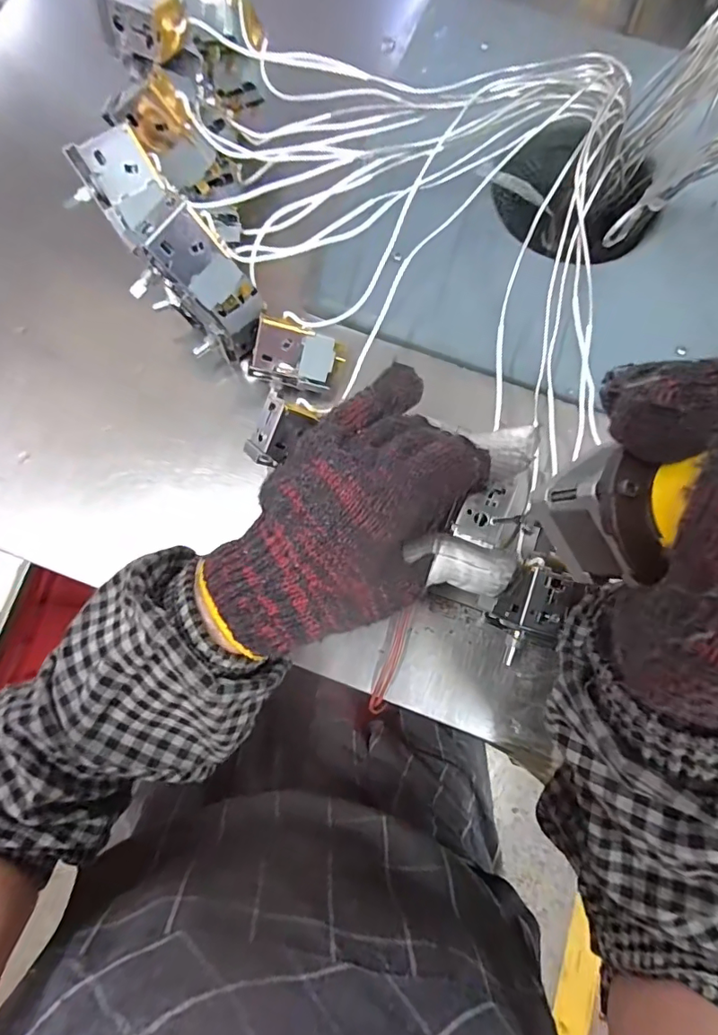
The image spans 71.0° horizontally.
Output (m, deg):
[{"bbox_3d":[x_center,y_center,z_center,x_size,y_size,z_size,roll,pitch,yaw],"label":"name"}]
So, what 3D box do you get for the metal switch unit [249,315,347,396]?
[{"bbox_3d":[-0.042,-0.108,0.334,0.052,0.024,0.043,12,122,-14],"label":"metal switch unit"}]

